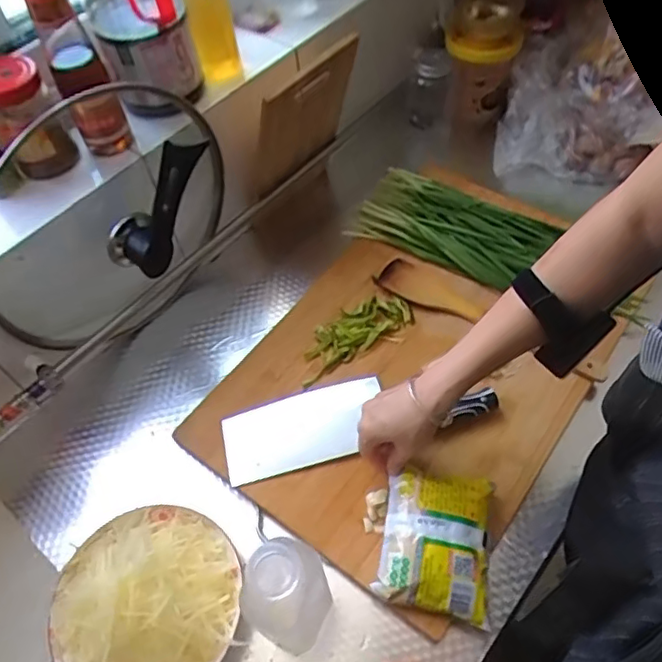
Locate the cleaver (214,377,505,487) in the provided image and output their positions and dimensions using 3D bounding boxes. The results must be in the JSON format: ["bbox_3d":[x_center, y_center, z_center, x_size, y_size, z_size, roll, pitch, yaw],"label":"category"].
[{"bbox_3d":[0.026,0.090,0.669,0.297,0.031,0.089,-13,58,-4],"label":"cleaver"}]

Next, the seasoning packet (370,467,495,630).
[{"bbox_3d":[0.102,0.200,0.576,0.100,0.018,0.125,9,59,10],"label":"seasoning packet"}]

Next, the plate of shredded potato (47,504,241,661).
[{"bbox_3d":[-0.179,0.251,0.560,0.173,0.074,0.174,-2,55,3],"label":"plate of shredded potato"}]

